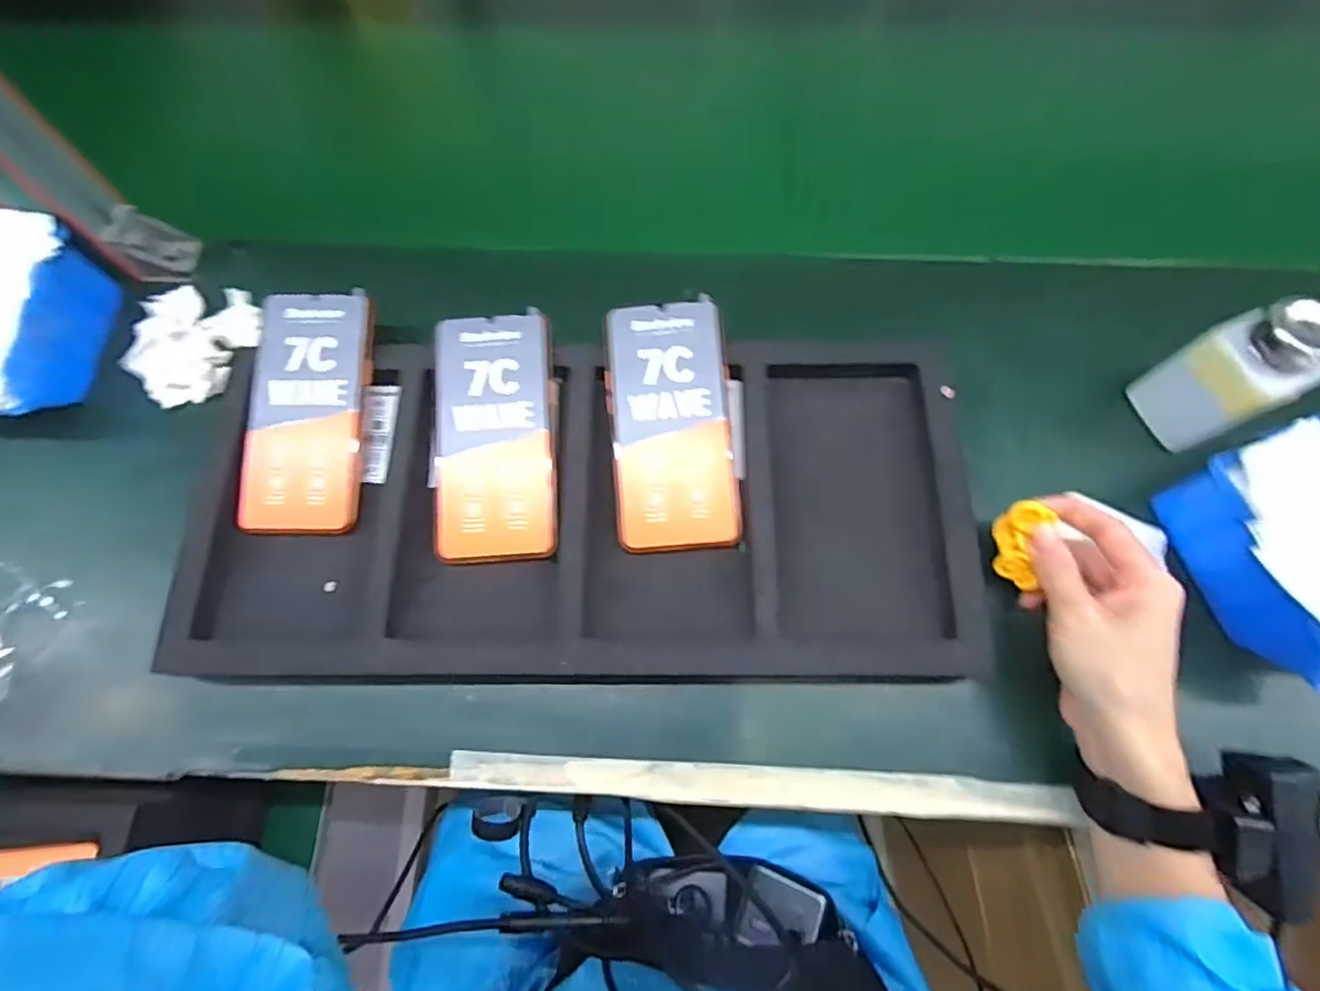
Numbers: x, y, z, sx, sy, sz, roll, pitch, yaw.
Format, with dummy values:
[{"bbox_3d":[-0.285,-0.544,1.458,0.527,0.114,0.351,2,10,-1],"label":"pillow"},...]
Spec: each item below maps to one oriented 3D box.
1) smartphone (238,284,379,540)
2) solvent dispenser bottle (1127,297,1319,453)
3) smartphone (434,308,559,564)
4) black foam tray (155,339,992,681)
[{"bbox_3d":[-0.237,-0.056,0.430,0.080,0.009,0.162,2,83,0],"label":"smartphone"},{"bbox_3d":[0.359,-0.081,0.390,0.060,0.135,0.060,-26,71,-9],"label":"solvent dispenser bottle"},{"bbox_3d":[-0.107,-0.039,0.420,0.079,0.007,0.162,-1,82,-1],"label":"smartphone"},{"bbox_3d":[-0.052,0.002,0.415,0.483,0.032,0.223,0,69,0],"label":"black foam tray"}]

